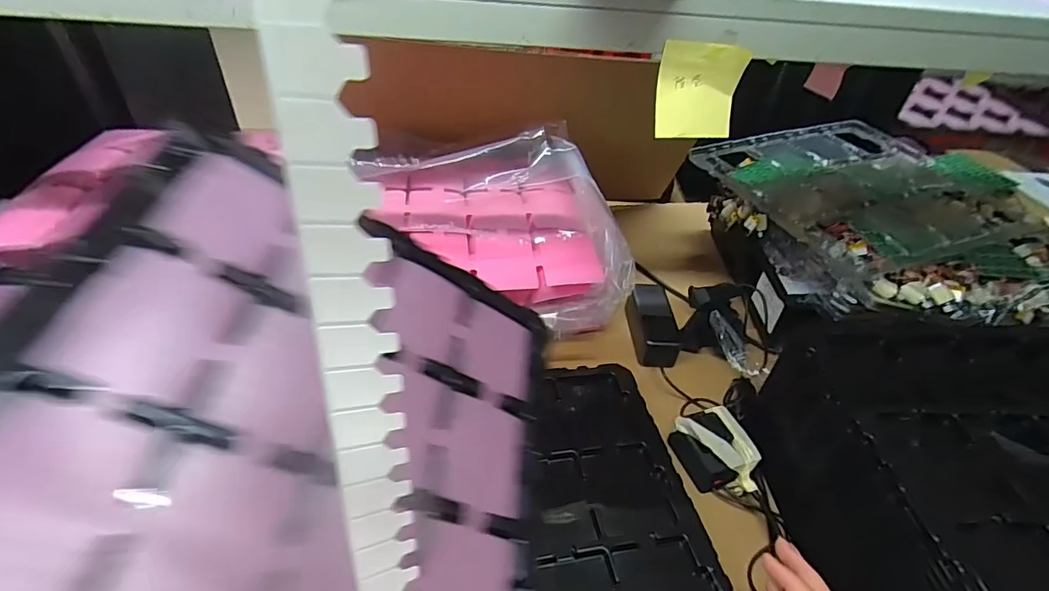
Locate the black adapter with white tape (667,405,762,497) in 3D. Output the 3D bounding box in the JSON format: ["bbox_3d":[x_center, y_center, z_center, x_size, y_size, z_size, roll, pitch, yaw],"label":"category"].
[{"bbox_3d":[0.223,0.181,0.582,0.080,0.052,0.097,-8,43,-16],"label":"black adapter with white tape"}]

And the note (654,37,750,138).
[{"bbox_3d":[0.149,-0.177,0.434,0.075,0.073,0.028,-11,44,-19],"label":"note"}]

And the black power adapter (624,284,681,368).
[{"bbox_3d":[0.191,0.044,0.745,0.059,0.043,0.138,1,42,-7],"label":"black power adapter"}]

